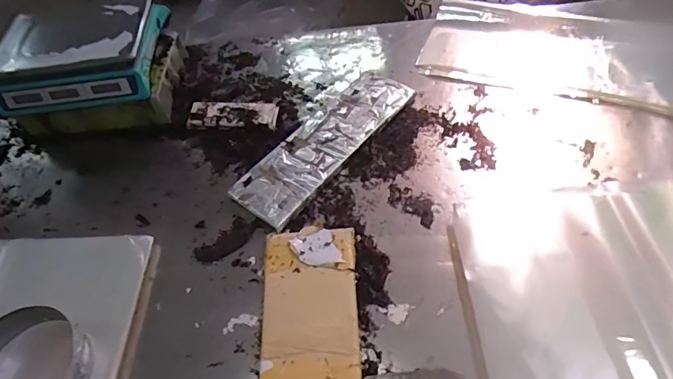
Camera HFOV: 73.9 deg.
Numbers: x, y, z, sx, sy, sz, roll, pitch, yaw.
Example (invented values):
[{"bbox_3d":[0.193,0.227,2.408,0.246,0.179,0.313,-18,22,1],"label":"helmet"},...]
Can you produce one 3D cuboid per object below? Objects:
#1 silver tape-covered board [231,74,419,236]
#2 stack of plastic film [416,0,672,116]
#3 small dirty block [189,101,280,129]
[{"bbox_3d":[-0.018,-0.102,0.936,0.143,0.026,0.444,31,62,25],"label":"silver tape-covered board"},{"bbox_3d":[0.507,-0.333,1.044,0.568,0.037,0.297,16,63,19],"label":"stack of plastic film"},{"bbox_3d":[-0.233,-0.166,1.012,0.203,0.023,0.079,3,54,8],"label":"small dirty block"}]

